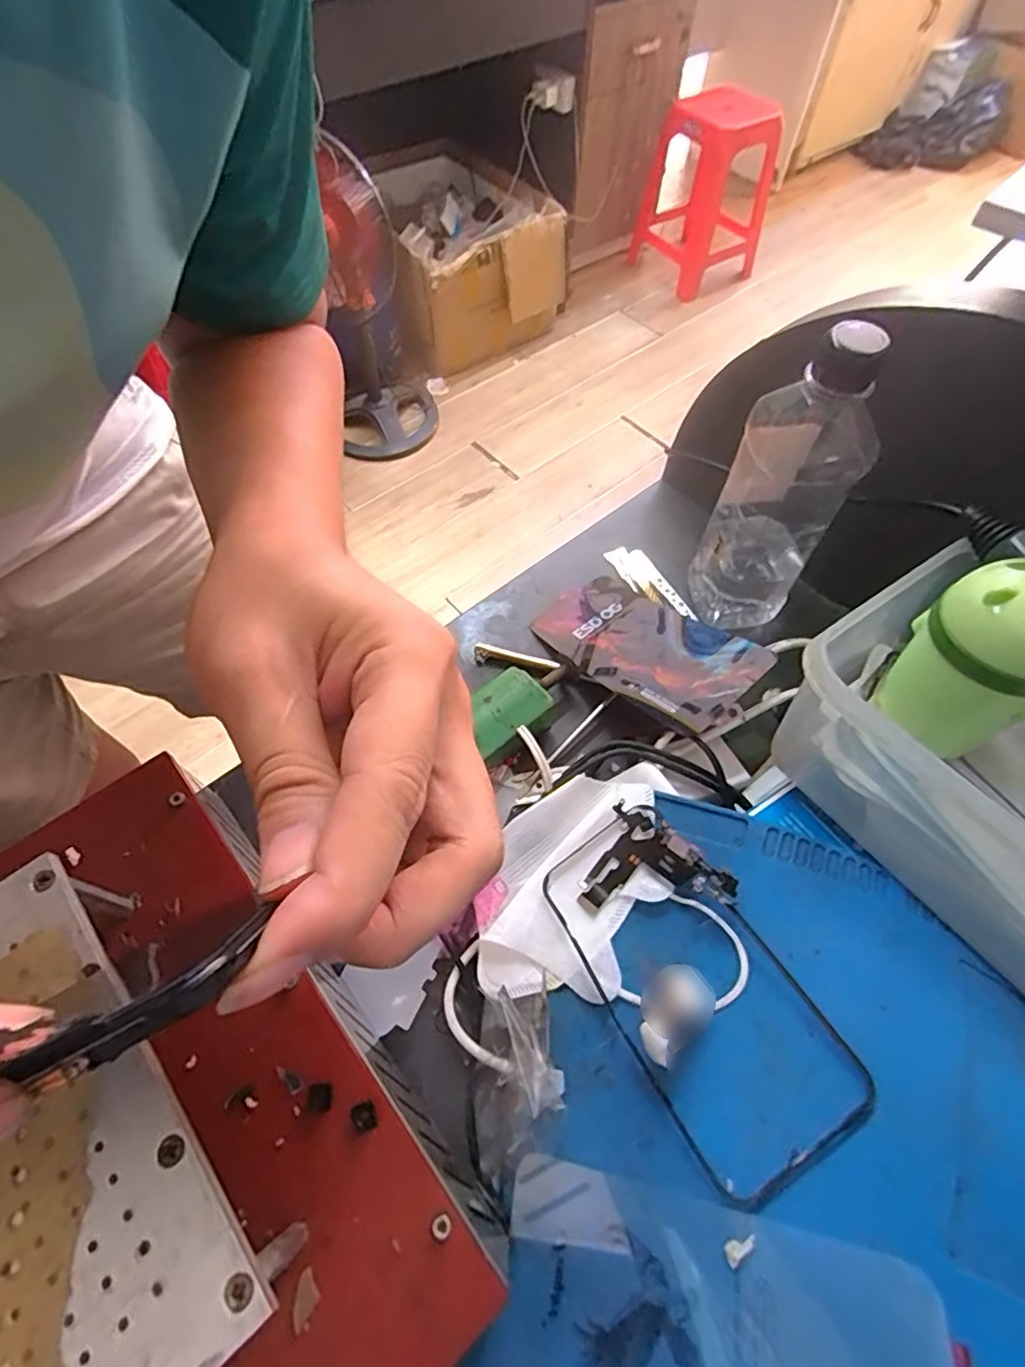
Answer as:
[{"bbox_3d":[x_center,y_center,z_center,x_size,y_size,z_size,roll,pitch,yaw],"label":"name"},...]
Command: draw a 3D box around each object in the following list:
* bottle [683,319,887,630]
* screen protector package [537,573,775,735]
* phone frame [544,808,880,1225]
[{"bbox_3d":[0.158,-0.108,0.367,0.070,0.193,0.071,29,64,15],"label":"bottle"},{"bbox_3d":[0.087,-0.024,0.403,0.085,0.016,0.153,-38,45,-18],"label":"screen protector package"},{"bbox_3d":[0.077,0.131,0.274,0.076,0.008,0.151,-35,53,-2],"label":"phone frame"}]

